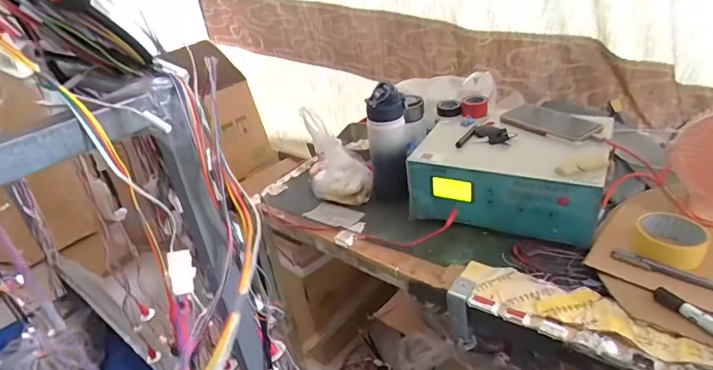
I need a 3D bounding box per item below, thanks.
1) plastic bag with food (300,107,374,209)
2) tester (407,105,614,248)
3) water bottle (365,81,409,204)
[{"bbox_3d":[-0.042,-0.067,0.914,0.136,0.174,0.127,-6,31,3],"label":"plastic bag with food"},{"bbox_3d":[0.272,-0.025,0.799,0.309,0.133,0.202,8,34,25],"label":"tester"},{"bbox_3d":[0.062,-0.074,0.851,0.073,0.222,0.068,-5,31,4],"label":"water bottle"}]

